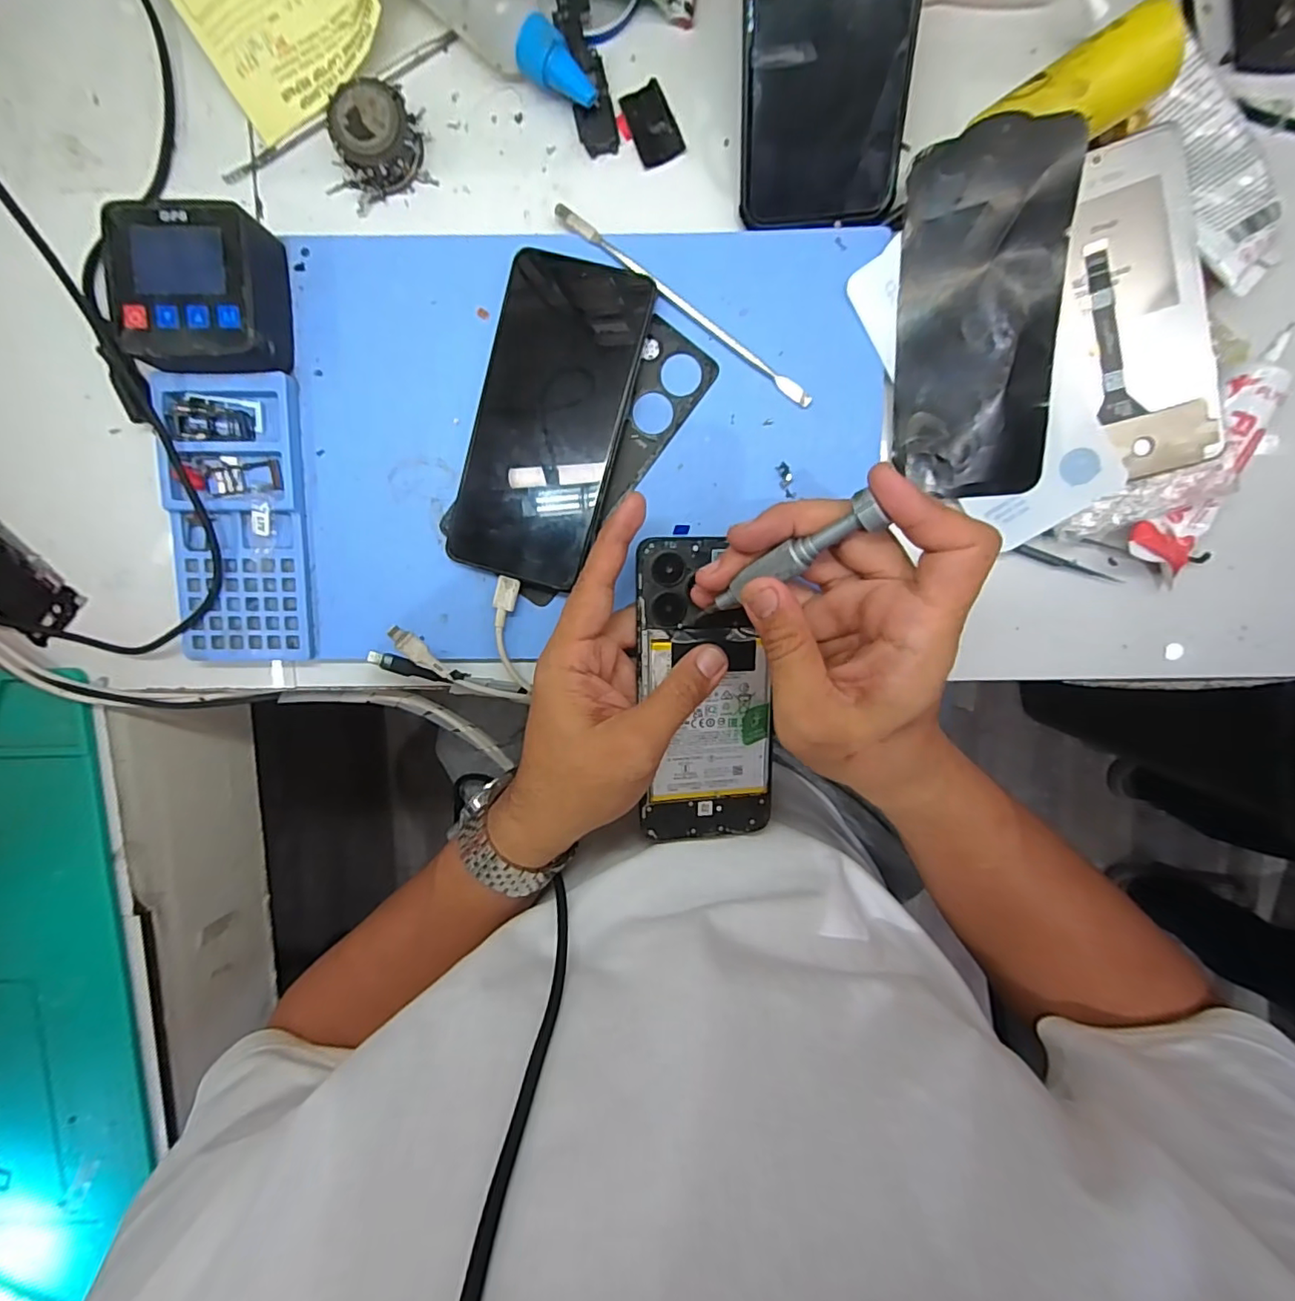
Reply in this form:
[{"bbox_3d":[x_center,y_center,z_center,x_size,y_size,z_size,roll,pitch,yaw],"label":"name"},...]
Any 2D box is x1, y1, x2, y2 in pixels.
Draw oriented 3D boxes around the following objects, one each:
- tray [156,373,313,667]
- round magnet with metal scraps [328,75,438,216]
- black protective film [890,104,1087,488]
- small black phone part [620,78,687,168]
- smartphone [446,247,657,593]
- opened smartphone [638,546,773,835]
[{"bbox_3d":[-0.219,-0.068,0.304,0.068,0.013,0.147,0,97,0],"label":"tray"},{"bbox_3d":[-0.140,-0.256,0.288,0.049,0.022,0.043,-11,97,2],"label":"round magnet with metal scraps"},{"bbox_3d":[0.166,-0.162,0.286,0.074,0.007,0.162,-1,109,12],"label":"black protective film"},{"bbox_3d":[0.002,-0.275,0.297,0.023,0.004,0.036,-24,96,3],"label":"small black phone part"},{"bbox_3d":[-0.052,-0.119,0.297,0.076,0.016,0.164,14,97,-2],"label":"smartphone"},{"bbox_3d":[0.033,0.024,0.304,0.072,0.007,0.162,-2,103,-9],"label":"opened smartphone"}]

